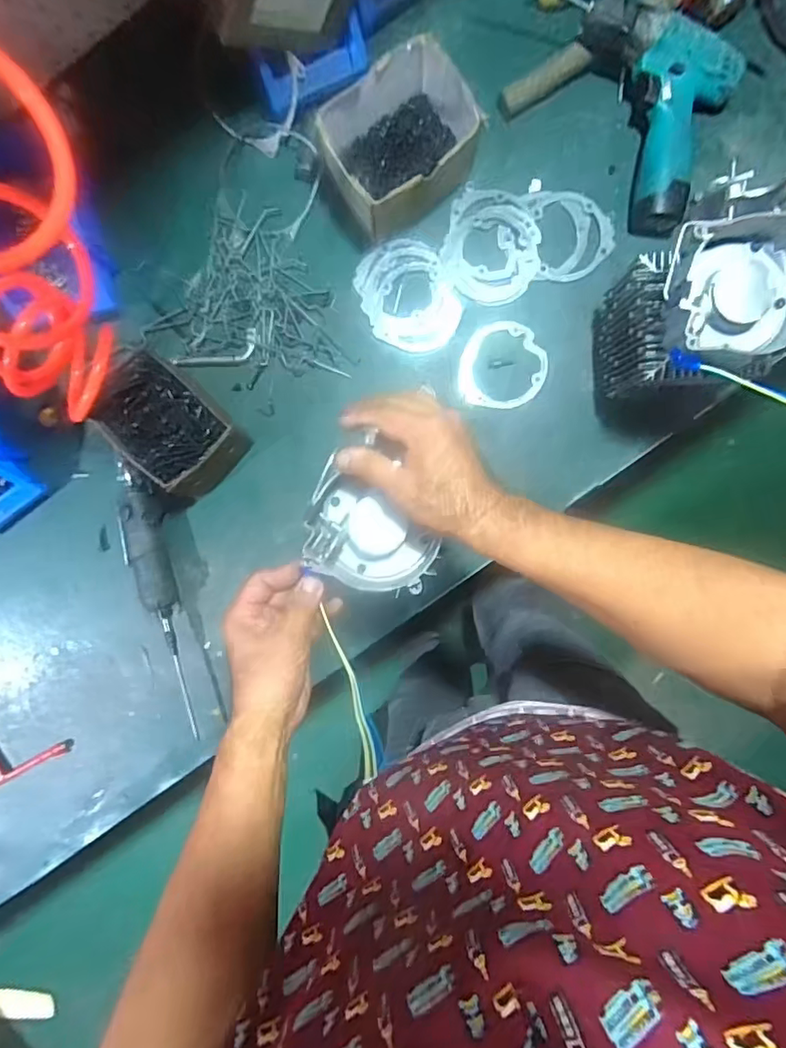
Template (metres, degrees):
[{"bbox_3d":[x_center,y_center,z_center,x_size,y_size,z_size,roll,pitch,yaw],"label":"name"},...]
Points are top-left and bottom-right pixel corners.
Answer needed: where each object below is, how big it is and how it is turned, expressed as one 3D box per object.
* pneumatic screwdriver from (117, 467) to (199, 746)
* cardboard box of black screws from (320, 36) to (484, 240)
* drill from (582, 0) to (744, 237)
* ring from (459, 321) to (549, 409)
[{"bbox_3d":[-0.288,0.093,0.649,0.059,0.035,0.325,-6,96,-3],"label":"pneumatic screwdriver"},{"bbox_3d":[0.006,-0.407,0.573,0.159,0.084,0.111,-38,97,1],"label":"cardboard box of black screws"},{"bbox_3d":[0.308,-0.451,0.591,0.148,0.065,0.230,-20,97,-1],"label":"drill"},{"bbox_3d":[0.132,-0.187,0.642,0.101,0.011,0.098,0,96,-3],"label":"ring"}]

